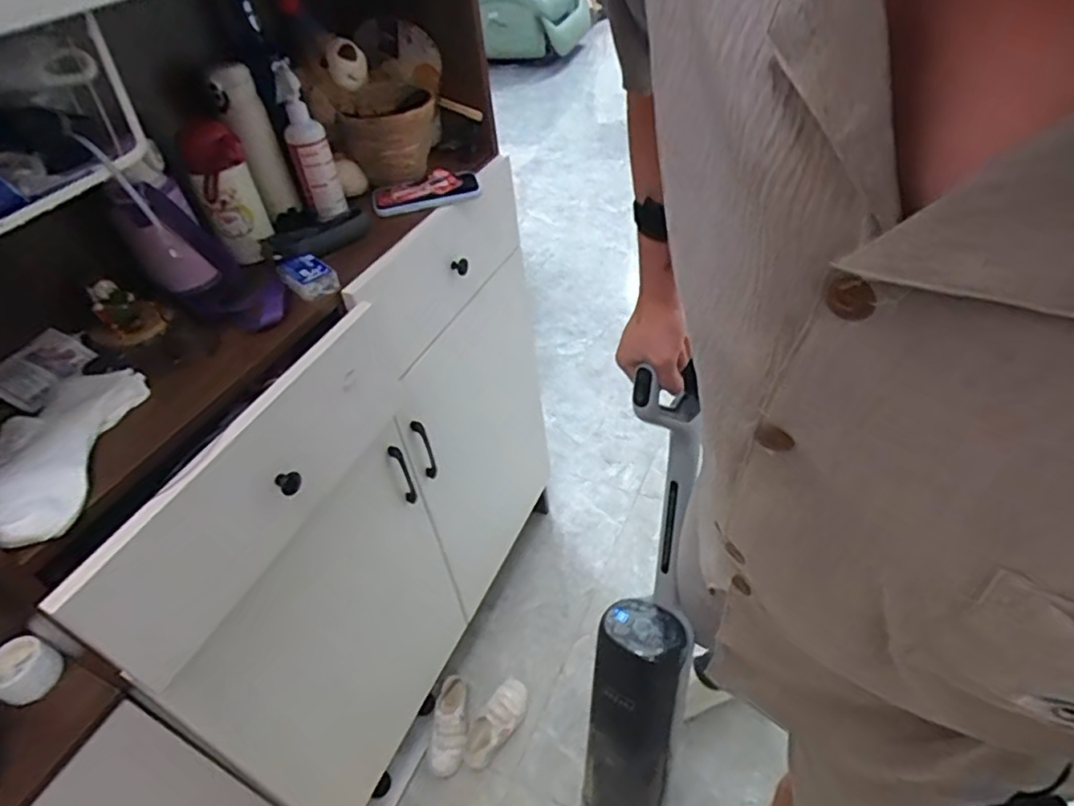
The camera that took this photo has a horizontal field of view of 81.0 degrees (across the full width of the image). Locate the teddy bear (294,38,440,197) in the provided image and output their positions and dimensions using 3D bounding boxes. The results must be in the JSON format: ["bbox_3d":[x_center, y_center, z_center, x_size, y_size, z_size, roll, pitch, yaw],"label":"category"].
[{"bbox_3d":[-0.248,-0.443,0.953,0.190,0.176,0.139,-22,46,-16],"label":"teddy bear"}]

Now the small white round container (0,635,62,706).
[{"bbox_3d":[-0.652,0.338,0.796,0.065,0.045,0.069,-4,44,3],"label":"small white round container"}]

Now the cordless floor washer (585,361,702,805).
[{"bbox_3d":[0.137,0.461,0.923,0.249,1.048,0.198,9,17,17],"label":"cordless floor washer"}]

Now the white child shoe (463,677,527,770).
[{"bbox_3d":[-0.087,0.672,1.325,0.081,0.055,0.195,27,53,30],"label":"white child shoe"}]

